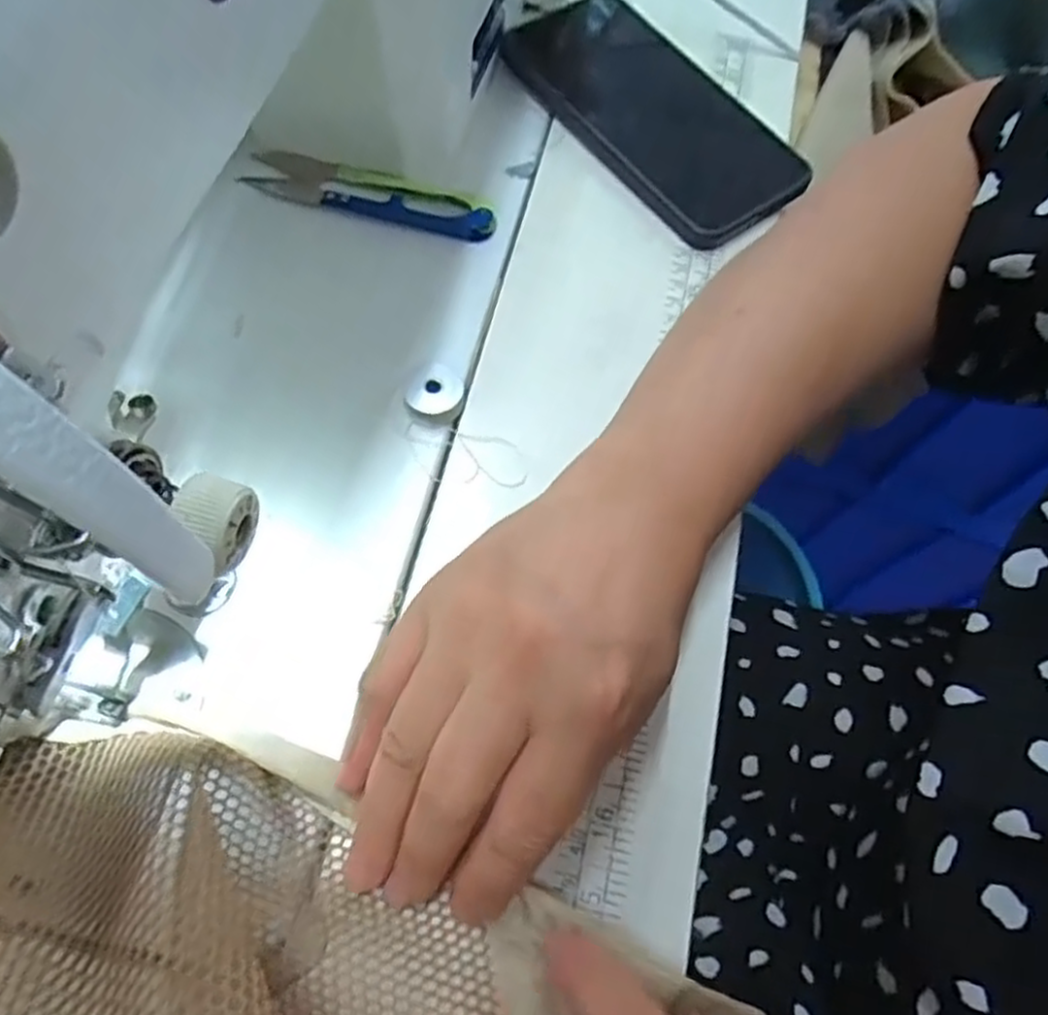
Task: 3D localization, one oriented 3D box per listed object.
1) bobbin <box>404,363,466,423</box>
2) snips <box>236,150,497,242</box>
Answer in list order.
[{"bbox_3d":[-0.037,-0.048,0.309,0.023,0.010,0.025,4,66,-3],"label":"bobbin"},{"bbox_3d":[-0.073,-0.148,0.352,0.119,0.005,0.027,16,66,3],"label":"snips"}]

